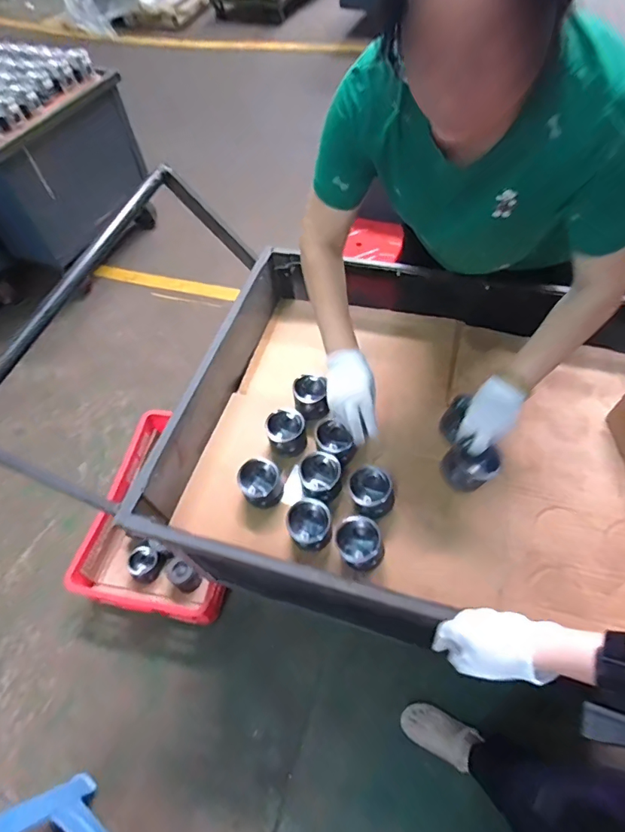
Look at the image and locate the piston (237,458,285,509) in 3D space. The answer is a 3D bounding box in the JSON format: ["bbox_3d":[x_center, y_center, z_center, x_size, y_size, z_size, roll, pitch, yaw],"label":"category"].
[{"bbox_3d":[-0.107,0.142,0.976,0.093,0.068,0.087,-2,57,4],"label":"piston"}]

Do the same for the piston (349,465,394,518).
[{"bbox_3d":[0.118,0.149,0.930,0.085,0.055,0.090,-2,57,4],"label":"piston"}]

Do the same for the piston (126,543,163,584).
[{"bbox_3d":[-0.518,0.458,1.434,0.092,0.060,0.095,-2,57,4],"label":"piston"}]

